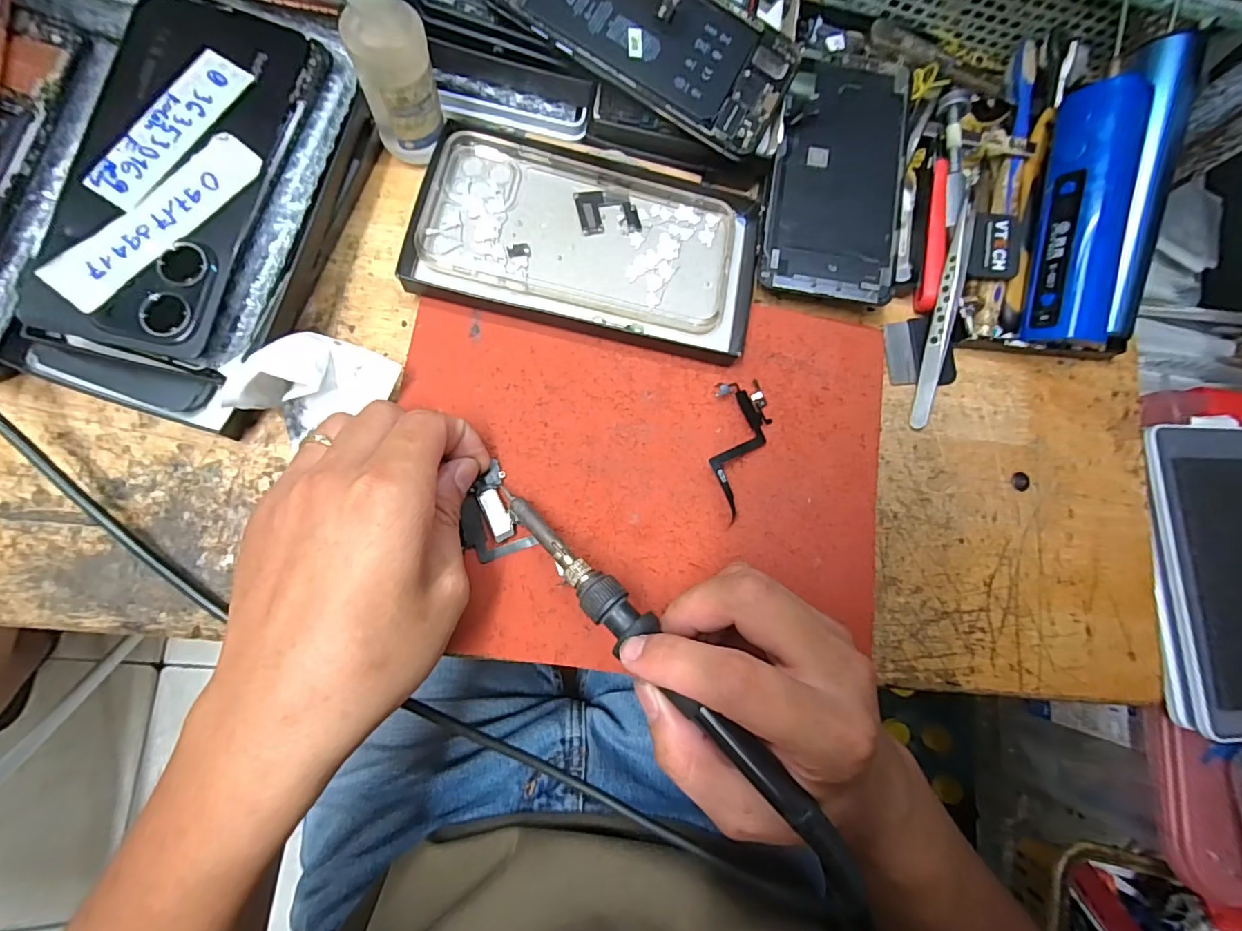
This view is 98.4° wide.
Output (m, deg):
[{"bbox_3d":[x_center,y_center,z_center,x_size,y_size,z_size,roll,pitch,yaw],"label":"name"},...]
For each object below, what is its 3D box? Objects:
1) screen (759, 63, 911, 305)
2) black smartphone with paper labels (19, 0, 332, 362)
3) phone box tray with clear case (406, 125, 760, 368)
[{"bbox_3d":[0.120,-0.161,0.296,0.071,0.010,0.142,9,82,-1],"label":"screen"},{"bbox_3d":[-0.190,-0.128,0.228,0.075,0.010,0.159,14,84,-6],"label":"black smartphone with paper labels"},{"bbox_3d":[-0.014,-0.119,0.288,0.177,0.015,0.099,11,80,-6],"label":"phone box tray with clear case"}]

